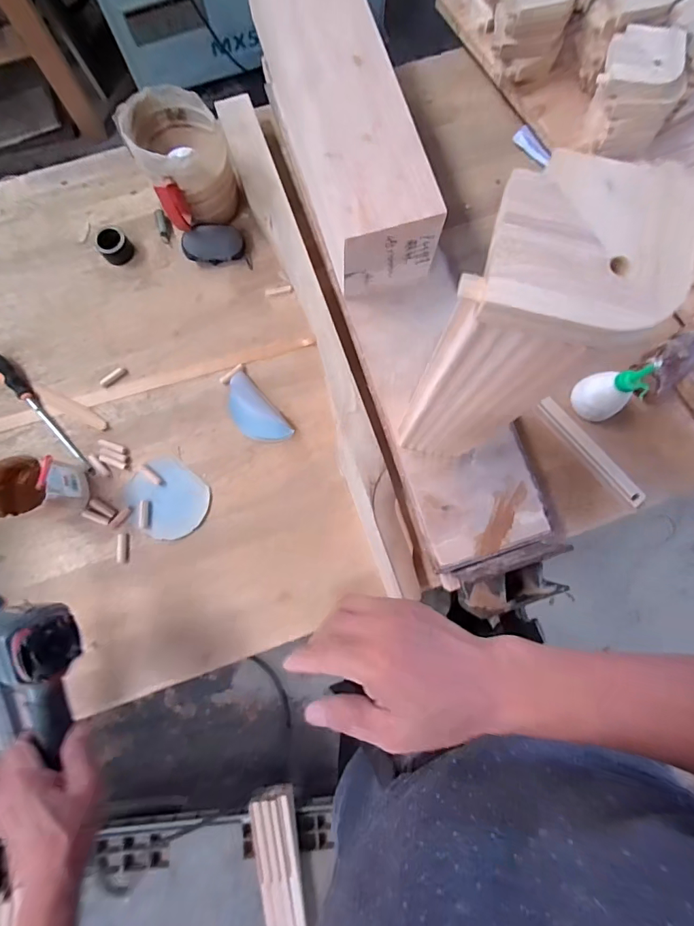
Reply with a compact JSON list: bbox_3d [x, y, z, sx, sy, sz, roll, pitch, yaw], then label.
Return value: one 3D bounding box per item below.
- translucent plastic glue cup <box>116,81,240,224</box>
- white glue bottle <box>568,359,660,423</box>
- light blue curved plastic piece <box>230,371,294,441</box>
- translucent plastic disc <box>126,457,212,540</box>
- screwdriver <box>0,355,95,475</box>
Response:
[{"bbox_3d":[-0.234,-0.437,0.620,0.120,0.115,0.129,-32,83,-6],"label":"translucent plastic glue cup"},{"bbox_3d":[0.356,-0.097,0.585,0.051,0.129,0.064,-27,82,-5],"label":"white glue bottle"},{"bbox_3d":[-0.139,-0.077,0.621,0.059,0.039,0.124,-40,84,-7],"label":"light blue curved plastic piece"},{"bbox_3d":[-0.256,0.052,0.613,0.112,0.006,0.101,41,82,5],"label":"translucent plastic disc"},{"bbox_3d":[-0.444,-0.074,0.618,0.031,0.023,0.232,-43,84,-7],"label":"screwdriver"}]

